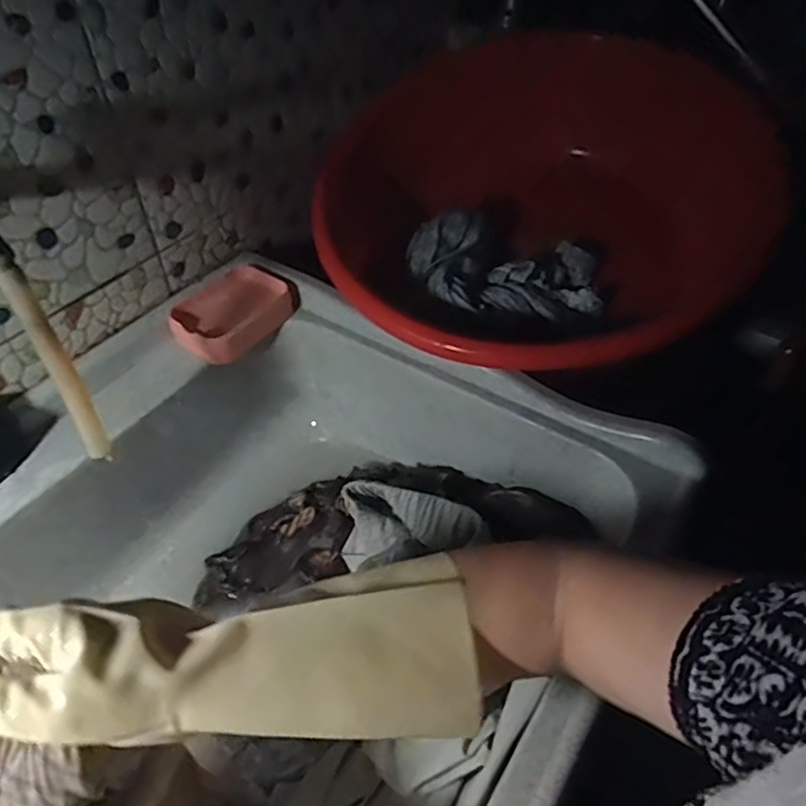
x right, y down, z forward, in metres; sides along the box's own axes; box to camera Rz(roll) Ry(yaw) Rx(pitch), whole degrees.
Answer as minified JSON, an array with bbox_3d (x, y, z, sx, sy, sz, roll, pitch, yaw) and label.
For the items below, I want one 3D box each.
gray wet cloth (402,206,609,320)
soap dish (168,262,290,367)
[{"bbox_3d":[0.127,-0.176,0.789,0.232,0.069,0.157,-2,45,-3],"label":"gray wet cloth"},{"bbox_3d":[-0.189,-0.101,0.695,0.102,0.032,0.131,30,52,26],"label":"soap dish"}]

